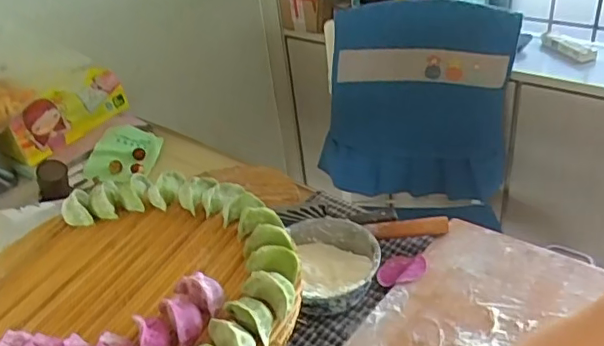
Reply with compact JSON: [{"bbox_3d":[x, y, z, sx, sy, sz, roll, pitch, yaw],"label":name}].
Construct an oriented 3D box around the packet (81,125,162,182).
[{"bbox_3d":[-0.377,-0.047,1.221,0.132,0.050,0.163,0,35,11],"label":"packet"}]

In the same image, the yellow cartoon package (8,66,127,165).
[{"bbox_3d":[-0.495,-0.127,1.231,0.039,0.129,0.270,15,40,29],"label":"yellow cartoon package"}]

